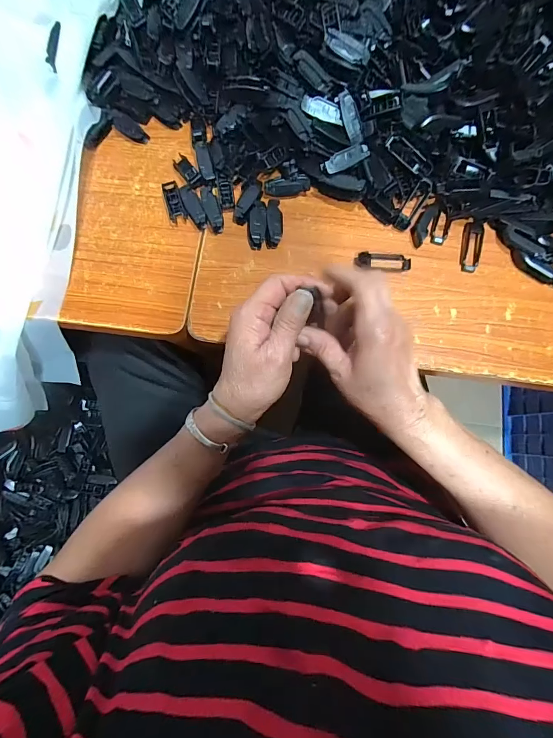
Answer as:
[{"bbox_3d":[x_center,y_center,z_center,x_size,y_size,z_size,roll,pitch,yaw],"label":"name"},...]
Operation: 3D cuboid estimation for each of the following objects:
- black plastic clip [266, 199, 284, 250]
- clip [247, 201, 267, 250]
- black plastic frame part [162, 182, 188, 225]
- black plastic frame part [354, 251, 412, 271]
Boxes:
[{"bbox_3d":[-0.002,-0.158,0.386,0.018,0.017,0.048,2,81,1],"label":"black plastic clip"},{"bbox_3d":[-0.021,-0.158,0.384,0.021,0.014,0.050,-3,81,1],"label":"clip"},{"bbox_3d":[-0.114,-0.187,0.395,0.020,0.012,0.047,-19,82,-2],"label":"black plastic frame part"},{"bbox_3d":[0.115,-0.117,0.379,0.060,0.010,0.017,3,81,2],"label":"black plastic frame part"}]

